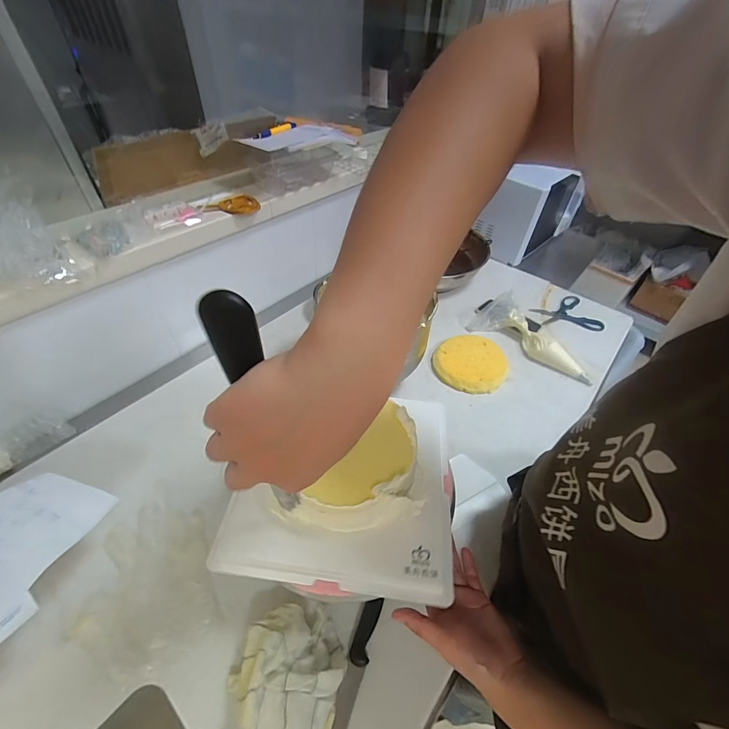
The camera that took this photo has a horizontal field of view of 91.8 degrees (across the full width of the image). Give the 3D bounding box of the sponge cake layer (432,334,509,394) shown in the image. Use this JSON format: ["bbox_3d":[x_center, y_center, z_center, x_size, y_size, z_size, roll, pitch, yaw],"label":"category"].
[{"bbox_3d":[0.251,-0.008,0.829,0.158,0.027,0.172,2,46,-2],"label":"sponge cake layer"}]

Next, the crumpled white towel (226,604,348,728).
[{"bbox_3d":[-0.088,0.370,0.428,0.135,0.062,0.135,-29,55,-27],"label":"crumpled white towel"}]

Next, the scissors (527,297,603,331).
[{"bbox_3d":[0.563,-0.132,0.983,0.164,0.015,0.145,-14,49,-16],"label":"scissors"}]

